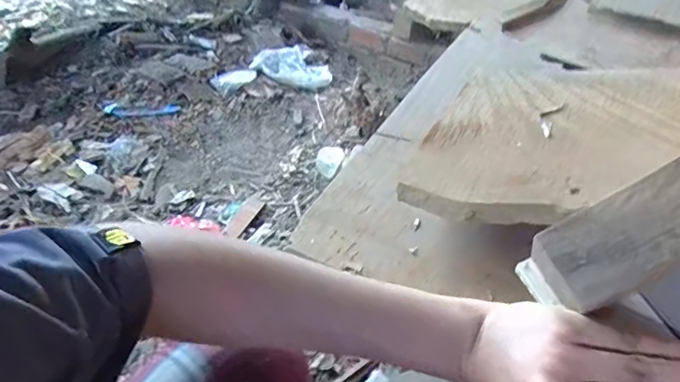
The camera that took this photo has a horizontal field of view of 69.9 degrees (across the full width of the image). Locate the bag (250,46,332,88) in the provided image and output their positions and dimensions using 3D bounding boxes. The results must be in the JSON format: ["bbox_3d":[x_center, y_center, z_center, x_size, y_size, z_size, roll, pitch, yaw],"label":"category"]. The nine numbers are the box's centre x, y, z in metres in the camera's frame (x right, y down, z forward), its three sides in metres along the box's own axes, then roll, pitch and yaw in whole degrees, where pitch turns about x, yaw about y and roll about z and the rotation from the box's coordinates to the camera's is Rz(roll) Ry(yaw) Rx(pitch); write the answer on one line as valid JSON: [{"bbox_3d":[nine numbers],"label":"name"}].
[{"bbox_3d":[-0.169,-0.437,1.719,0.278,0.067,0.184,26,43,26],"label":"bag"}]

